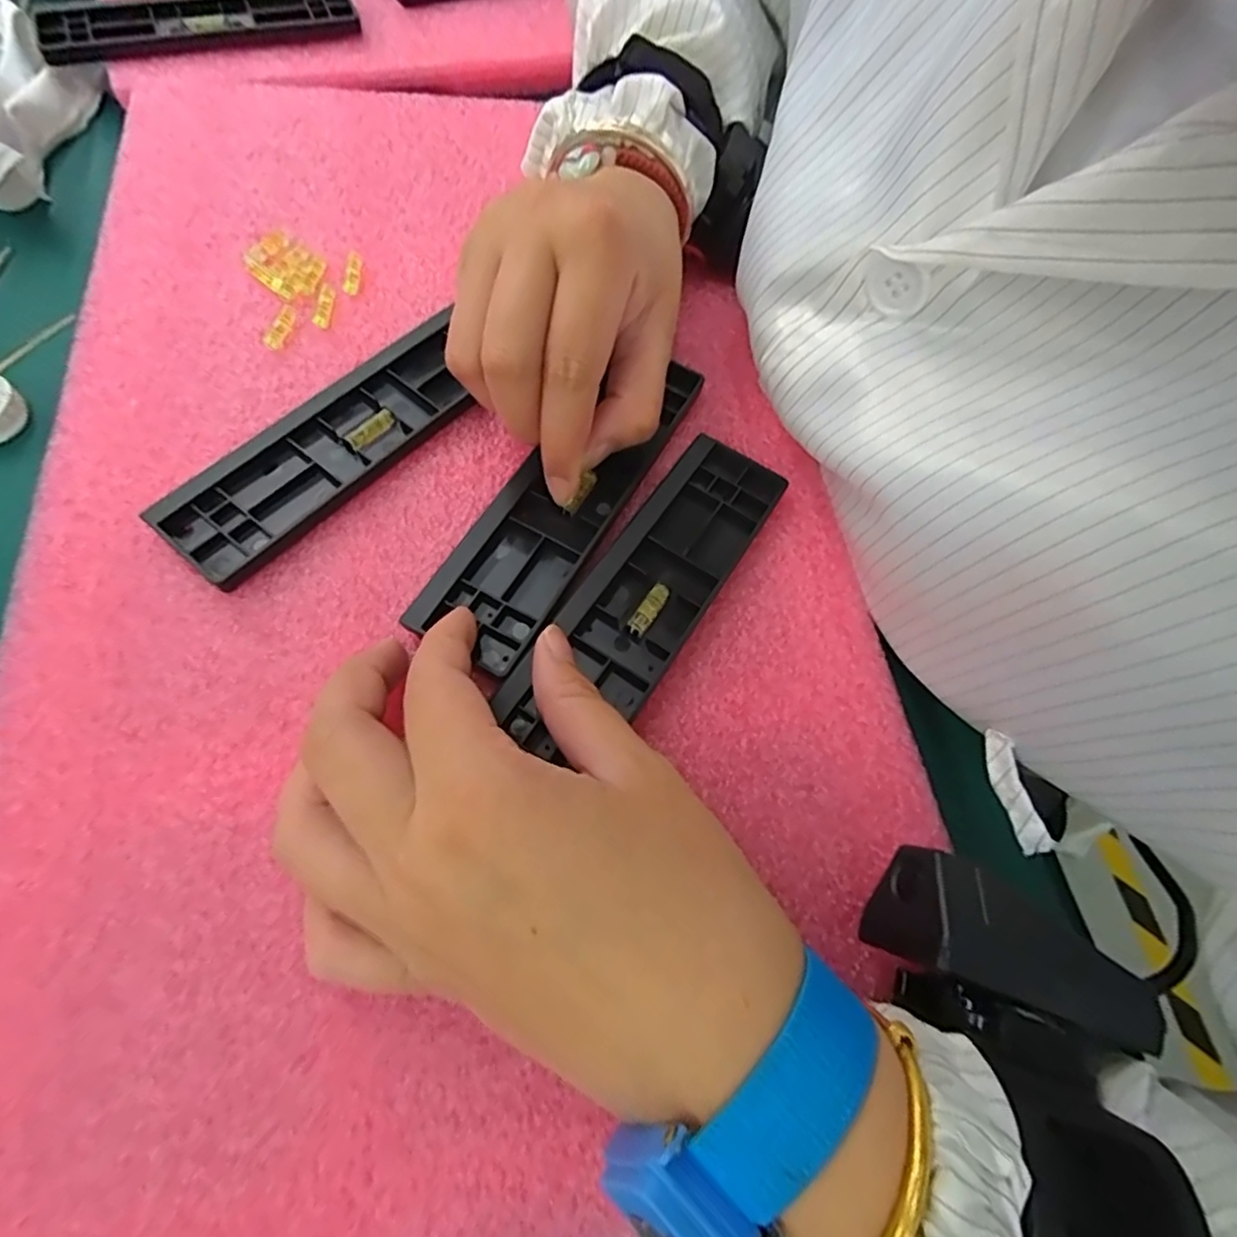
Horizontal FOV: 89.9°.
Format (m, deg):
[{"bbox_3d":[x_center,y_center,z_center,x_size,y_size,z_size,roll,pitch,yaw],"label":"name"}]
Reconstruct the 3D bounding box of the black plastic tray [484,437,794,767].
[{"bbox_3d":[0.012,-0.012,0.226,0.042,0.007,0.140,33,67,12],"label":"black plastic tray"}]

